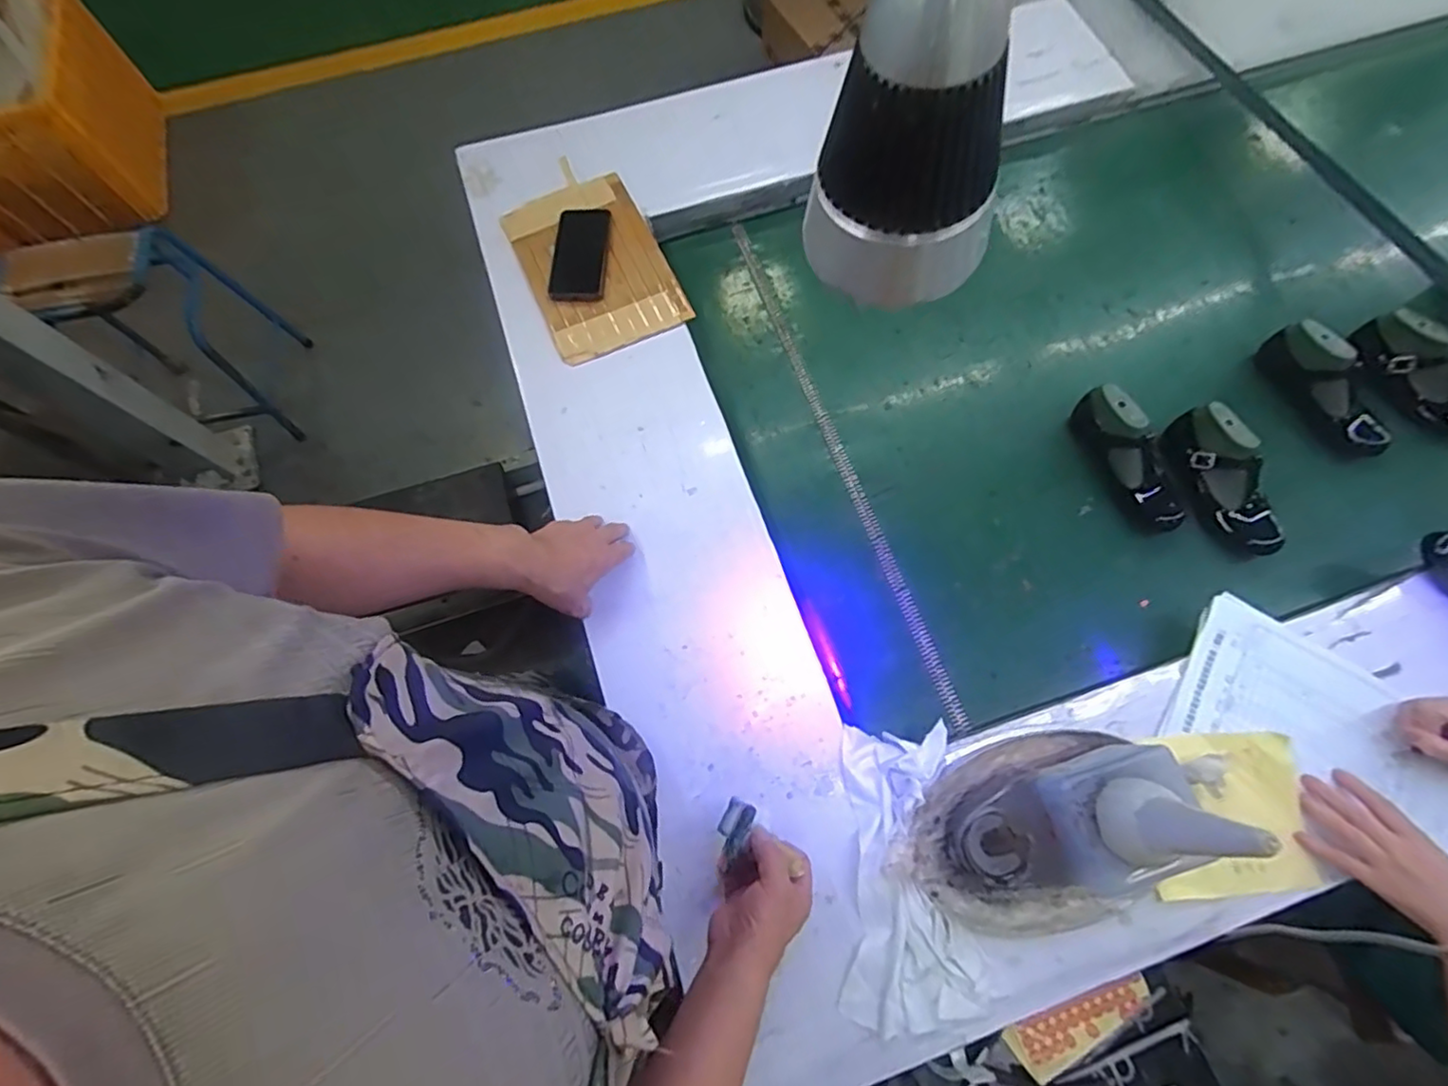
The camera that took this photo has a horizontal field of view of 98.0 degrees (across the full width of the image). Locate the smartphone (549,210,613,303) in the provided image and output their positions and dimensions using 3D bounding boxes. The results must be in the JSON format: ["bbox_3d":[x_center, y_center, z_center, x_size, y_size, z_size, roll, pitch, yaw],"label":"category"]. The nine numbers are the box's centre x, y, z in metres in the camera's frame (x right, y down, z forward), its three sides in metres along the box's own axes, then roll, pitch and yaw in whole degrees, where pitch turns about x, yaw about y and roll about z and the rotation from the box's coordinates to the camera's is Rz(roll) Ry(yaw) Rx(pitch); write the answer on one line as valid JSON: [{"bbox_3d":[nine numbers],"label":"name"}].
[{"bbox_3d":[-0.211,-0.427,0.925,0.082,0.012,0.180,0,70,0],"label":"smartphone"}]

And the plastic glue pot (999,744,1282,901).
[{"bbox_3d":[0.354,0.244,0.550,0.128,0.240,0.101,-19,71,-6],"label":"plastic glue pot"}]

